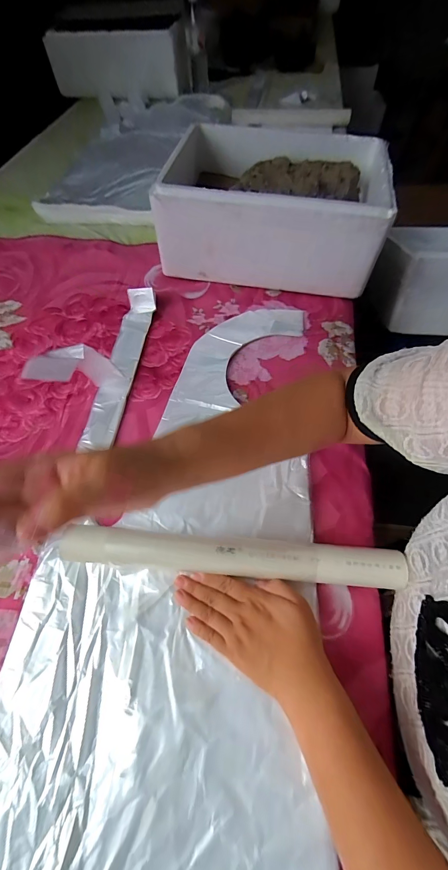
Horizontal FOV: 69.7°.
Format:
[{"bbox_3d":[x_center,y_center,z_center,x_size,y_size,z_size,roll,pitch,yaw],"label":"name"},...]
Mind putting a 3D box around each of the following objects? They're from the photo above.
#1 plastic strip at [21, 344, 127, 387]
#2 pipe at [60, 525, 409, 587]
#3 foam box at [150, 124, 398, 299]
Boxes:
[{"bbox_3d":[-0.179,-0.086,0.408,0.045,0.172,0.047,6,94,5],"label":"plastic strip"},{"bbox_3d":[-0.003,0.129,0.353,0.374,0.036,0.040,1,59,10],"label":"pipe"},{"bbox_3d":[0.084,-0.433,0.629,0.389,0.175,0.295,6,59,5],"label":"foam box"}]

